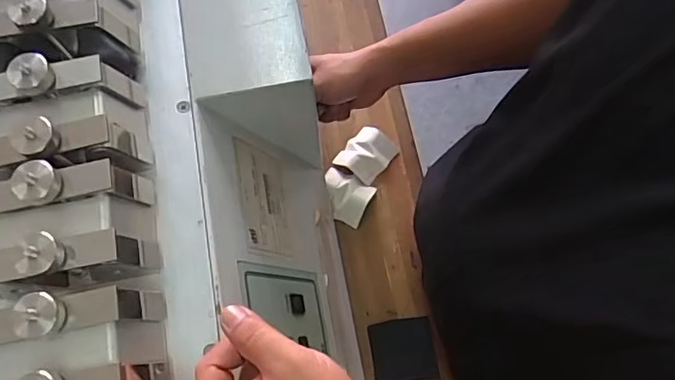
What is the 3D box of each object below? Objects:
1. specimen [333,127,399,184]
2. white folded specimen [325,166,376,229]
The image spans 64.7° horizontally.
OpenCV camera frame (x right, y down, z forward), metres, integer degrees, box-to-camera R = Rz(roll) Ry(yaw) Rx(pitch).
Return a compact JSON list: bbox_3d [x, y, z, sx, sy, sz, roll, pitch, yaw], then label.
[{"bbox_3d":[0.036,-0.044,0.641,0.054,0.014,0.060,40,76,12],"label":"specimen"},{"bbox_3d":[0.008,0.007,0.625,0.059,0.015,0.054,25,74,8],"label":"white folded specimen"}]

